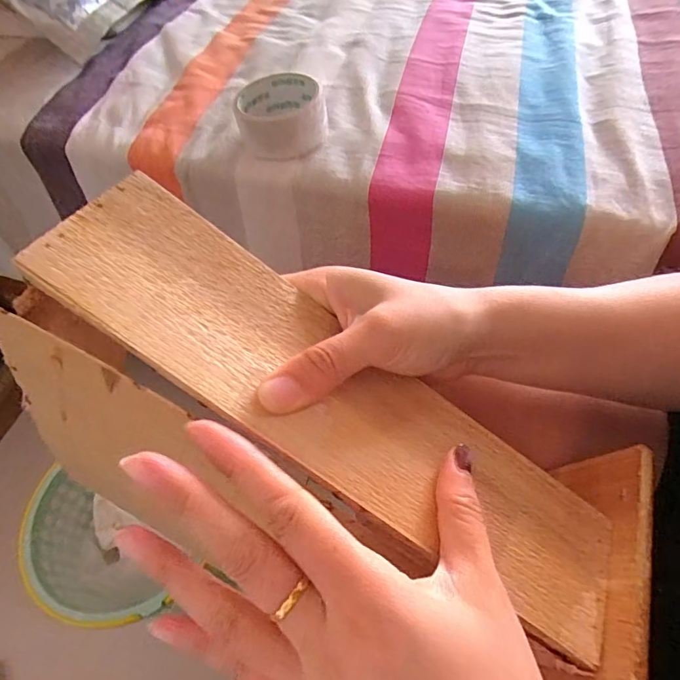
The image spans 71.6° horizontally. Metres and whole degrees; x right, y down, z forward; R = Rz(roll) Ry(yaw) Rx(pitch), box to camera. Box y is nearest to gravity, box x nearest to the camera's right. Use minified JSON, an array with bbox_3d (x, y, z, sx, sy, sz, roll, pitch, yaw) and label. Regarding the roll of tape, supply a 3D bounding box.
[{"bbox_3d":[-0.059,-0.223,0.463,0.081,0.039,0.077,-9,54,-2],"label":"roll of tape"}]

